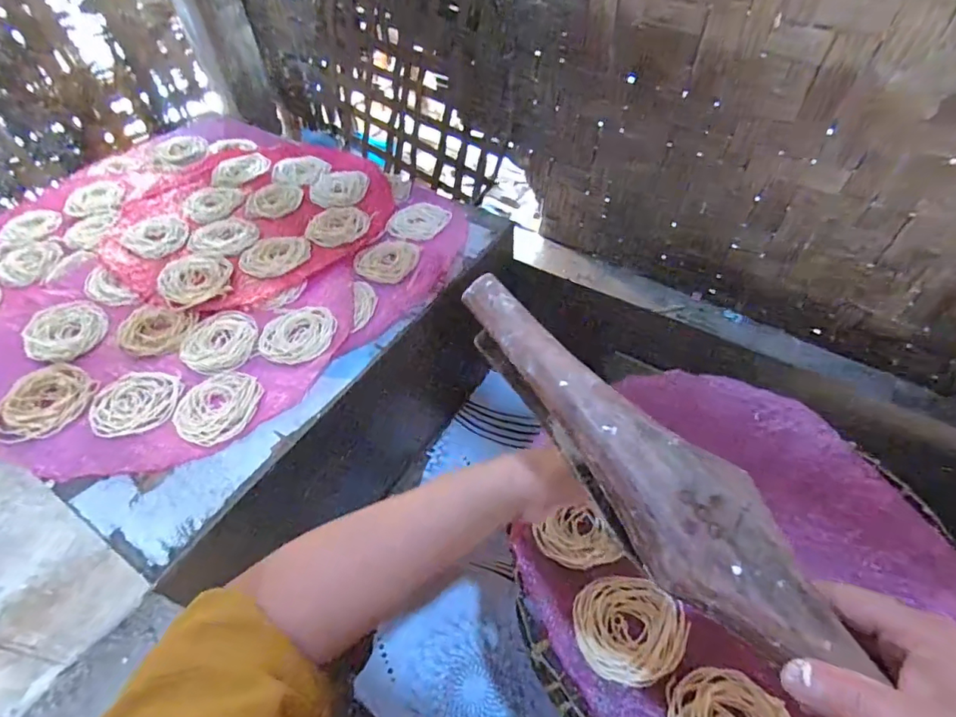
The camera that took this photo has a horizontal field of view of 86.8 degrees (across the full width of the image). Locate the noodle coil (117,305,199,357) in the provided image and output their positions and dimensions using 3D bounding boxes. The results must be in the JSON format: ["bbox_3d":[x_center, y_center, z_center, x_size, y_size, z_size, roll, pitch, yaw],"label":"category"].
[{"bbox_3d":[-0.341,-0.029,0.535,0.076,0.009,0.063,4,51,6],"label":"noodle coil"}]

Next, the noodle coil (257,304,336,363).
[{"bbox_3d":[-0.185,-0.028,0.521,0.073,0.004,0.073,-1,50,1],"label":"noodle coil"}]

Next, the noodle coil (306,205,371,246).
[{"bbox_3d":[-0.173,-0.166,0.626,0.077,0.015,0.052,-24,53,-17],"label":"noodle coil"}]

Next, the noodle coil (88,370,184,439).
[{"bbox_3d":[-0.321,0.041,0.472,0.076,0.005,0.070,-1,50,1],"label":"noodle coil"}]

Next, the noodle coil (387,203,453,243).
[{"bbox_3d":[-0.075,-0.173,0.640,0.065,0.004,0.074,19,53,17],"label":"noodle coil"}]

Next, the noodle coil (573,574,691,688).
[{"bbox_3d":[0.113,0.197,0.372,0.079,0.009,0.071,-1,50,2],"label":"noodle coil"}]

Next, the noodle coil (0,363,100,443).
[{"bbox_3d":[-0.407,0.038,0.474,0.071,0.009,0.085,6,51,7],"label":"noodle coil"}]

